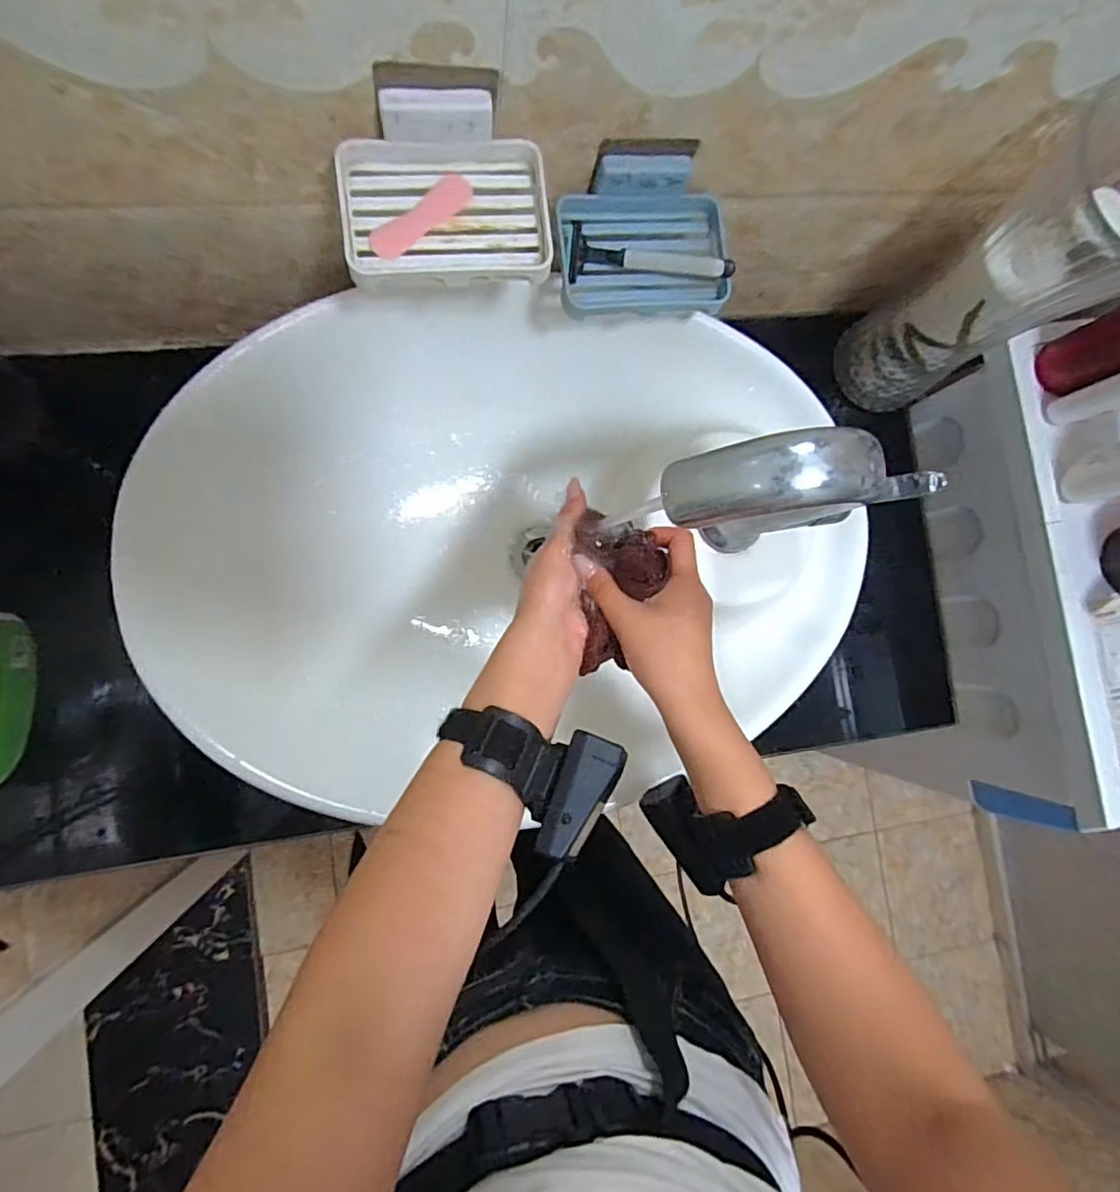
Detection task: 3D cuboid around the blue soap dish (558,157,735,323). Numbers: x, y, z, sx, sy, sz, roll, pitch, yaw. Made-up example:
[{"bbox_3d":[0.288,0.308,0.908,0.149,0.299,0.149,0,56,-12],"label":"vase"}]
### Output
[{"bbox_3d":[0.064,-0.260,0.443,0.129,0.050,0.093,-6,87,-9],"label":"blue soap dish"}]

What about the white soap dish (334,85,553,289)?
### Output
[{"bbox_3d":[-0.070,-0.244,0.373,0.128,0.051,0.095,-7,87,-9],"label":"white soap dish"}]

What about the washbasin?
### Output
[{"bbox_3d":[-0.046,-0.060,0.536,0.545,0.138,0.375,-7,87,-10],"label":"washbasin"}]

